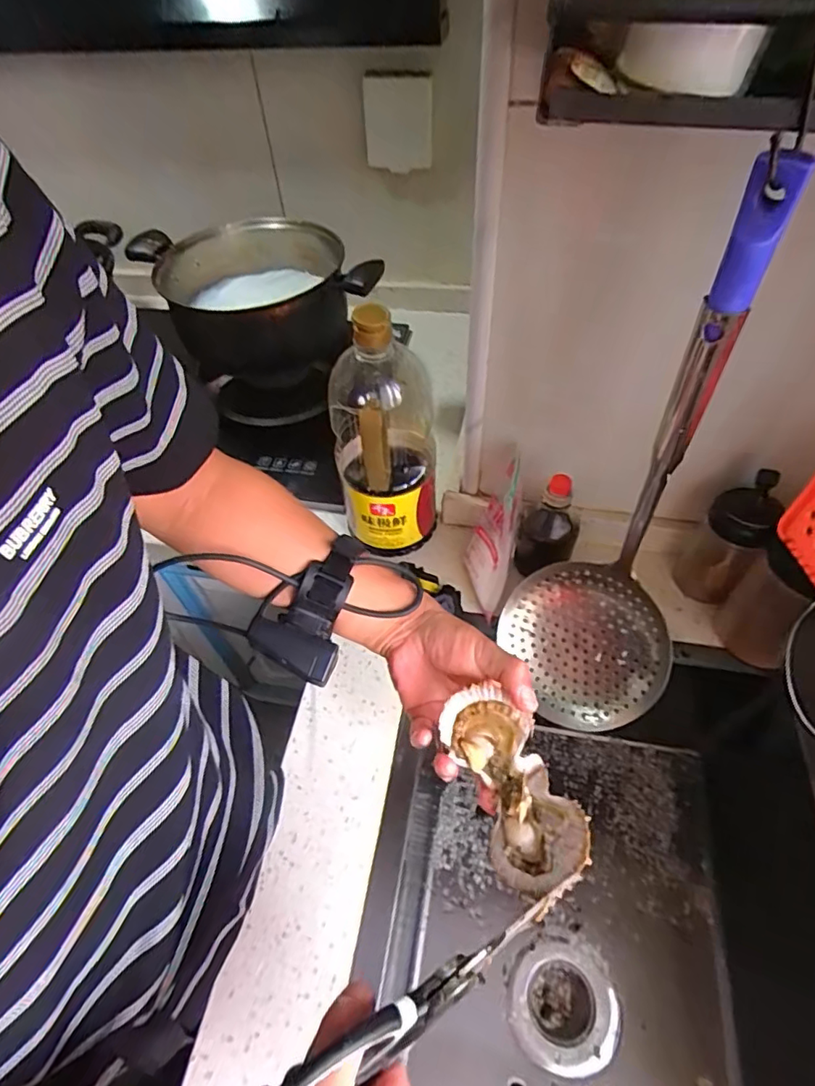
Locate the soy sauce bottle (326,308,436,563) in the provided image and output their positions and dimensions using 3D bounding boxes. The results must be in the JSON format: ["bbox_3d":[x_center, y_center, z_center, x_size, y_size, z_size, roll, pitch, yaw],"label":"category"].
[{"bbox_3d":[-0.024,-0.118,0.568,0.101,0.258,0.101,-4,52,0],"label":"soy sauce bottle"}]

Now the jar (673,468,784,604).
[{"bbox_3d":[0.334,-0.007,0.566,0.060,0.157,0.060,-1,52,2],"label":"jar"}]

